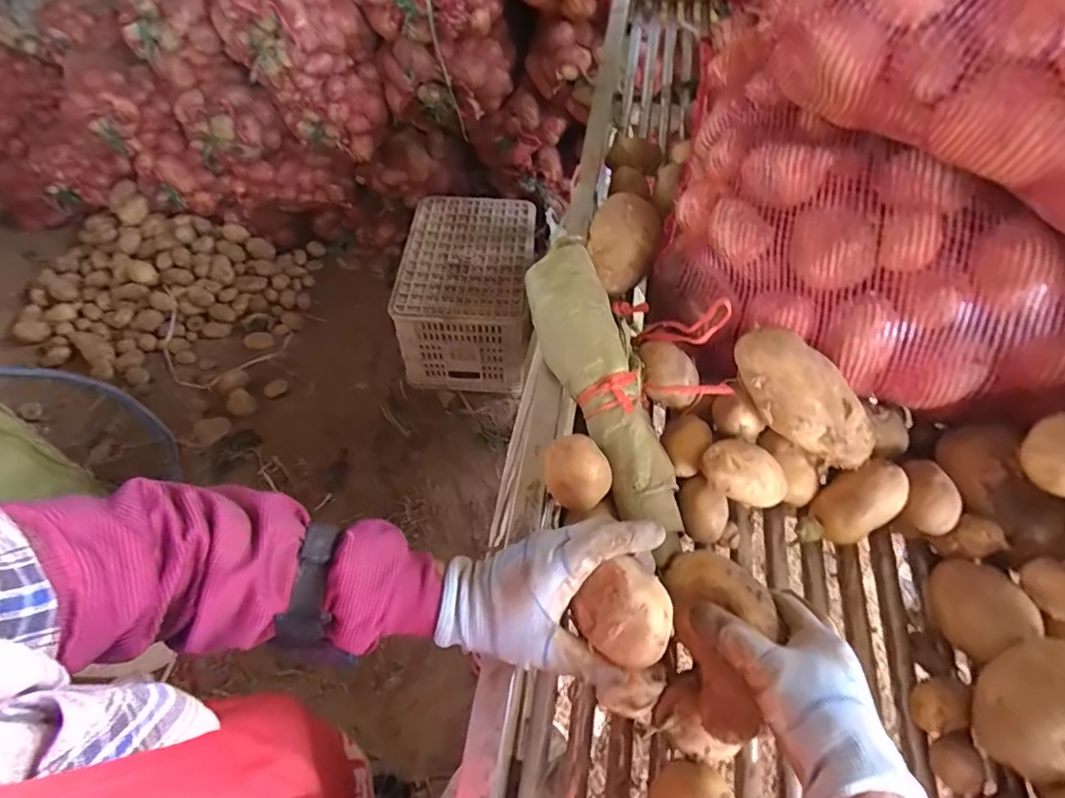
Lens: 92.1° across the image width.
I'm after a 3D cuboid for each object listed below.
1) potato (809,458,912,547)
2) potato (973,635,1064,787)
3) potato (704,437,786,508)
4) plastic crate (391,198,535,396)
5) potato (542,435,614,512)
[{"bbox_3d":[0.277,0.084,0.436,0.044,0.077,0.041,42,25,9],"label":"potato"},{"bbox_3d":[0.342,0.202,0.335,0.053,0.091,0.070,12,28,-42],"label":"potato"},{"bbox_3d":[0.172,0.060,0.414,0.069,0.032,0.041,15,59,11],"label":"potato"},{"bbox_3d":[-0.189,-0.330,1.561,0.337,0.294,0.539,3,57,4],"label":"plastic crate"},{"bbox_3d":[0.035,0.059,0.418,0.054,0.041,0.049,39,66,23],"label":"potato"}]

